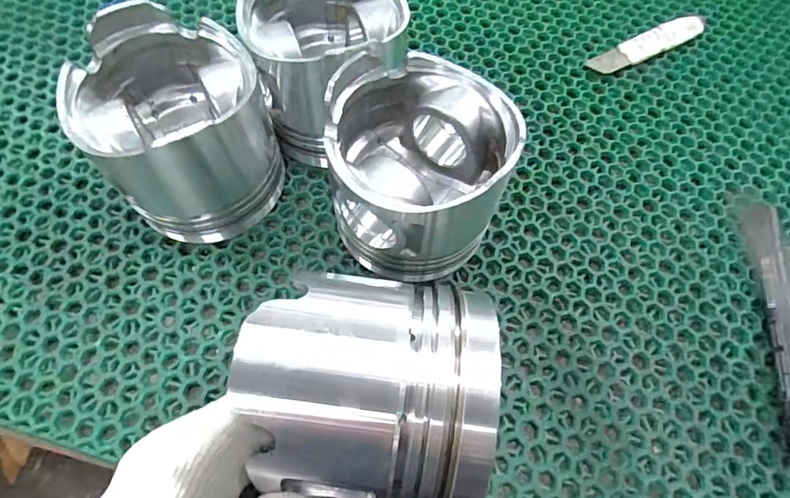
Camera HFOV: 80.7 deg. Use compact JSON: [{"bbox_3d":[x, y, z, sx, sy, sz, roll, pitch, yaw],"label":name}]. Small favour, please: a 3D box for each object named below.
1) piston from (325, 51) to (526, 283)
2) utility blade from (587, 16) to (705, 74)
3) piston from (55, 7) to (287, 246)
[{"bbox_3d":[0.011,-0.035,0.250,0.089,0.087,0.099,21,66,8],"label":"piston"},{"bbox_3d":[0.197,-0.158,0.360,0.104,0.010,0.021,-26,68,-13],"label":"utility blade"},{"bbox_3d":[-0.116,-0.065,0.258,0.085,0.089,0.091,1,65,-2],"label":"piston"}]

